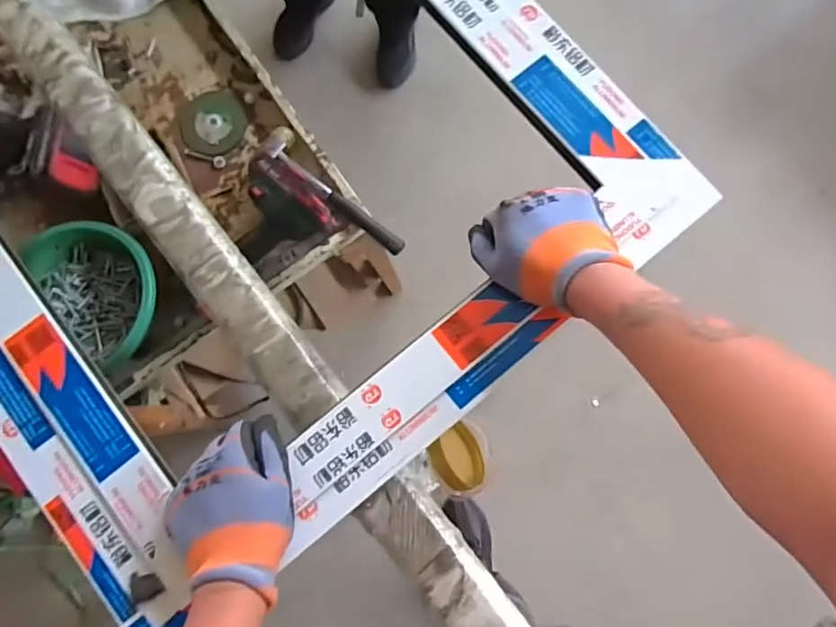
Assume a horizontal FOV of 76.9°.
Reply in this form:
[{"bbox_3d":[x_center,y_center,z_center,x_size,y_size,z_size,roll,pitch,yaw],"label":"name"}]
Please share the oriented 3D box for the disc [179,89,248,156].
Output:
[{"bbox_3d":[-0.318,-0.298,0.818,0.111,0.007,0.099,40,86,8],"label":"disc"}]

